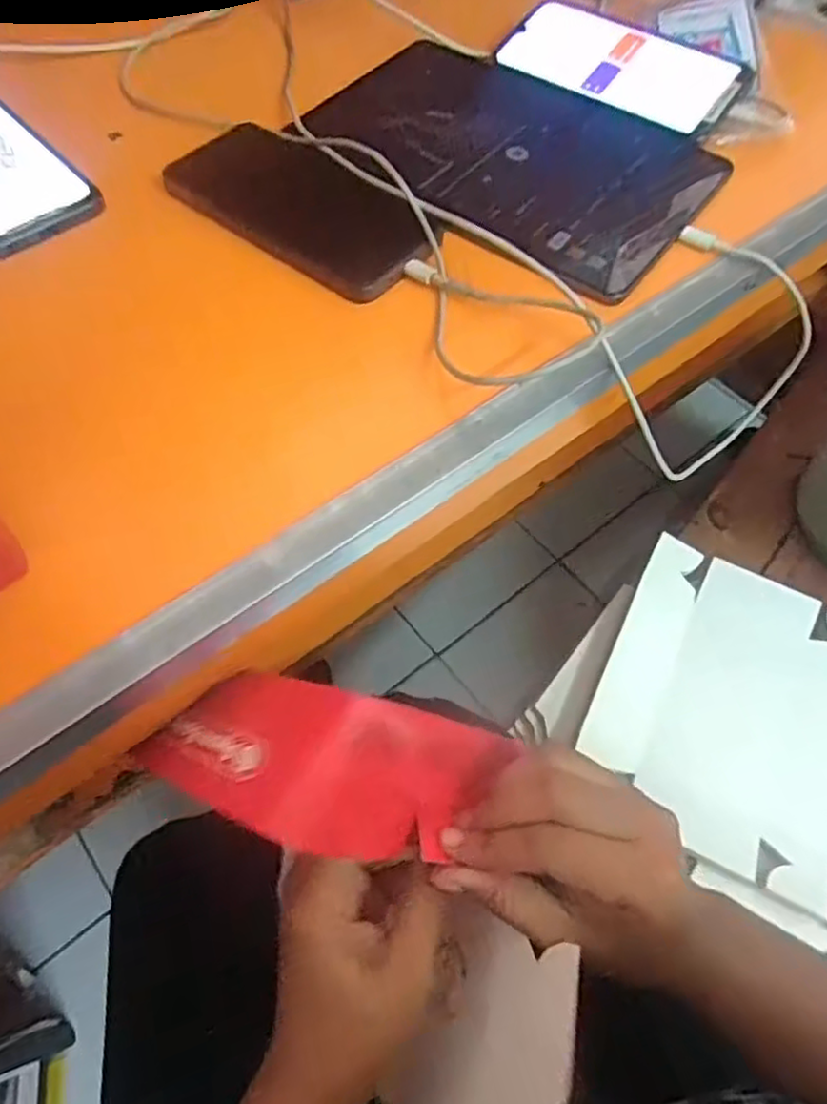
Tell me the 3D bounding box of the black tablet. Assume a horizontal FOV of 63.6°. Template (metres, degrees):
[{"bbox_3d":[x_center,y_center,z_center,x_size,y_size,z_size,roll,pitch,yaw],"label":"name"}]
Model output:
[{"bbox_3d":[0.057,-0.256,0.423,0.245,0.012,0.183,33,65,16],"label":"black tablet"}]

